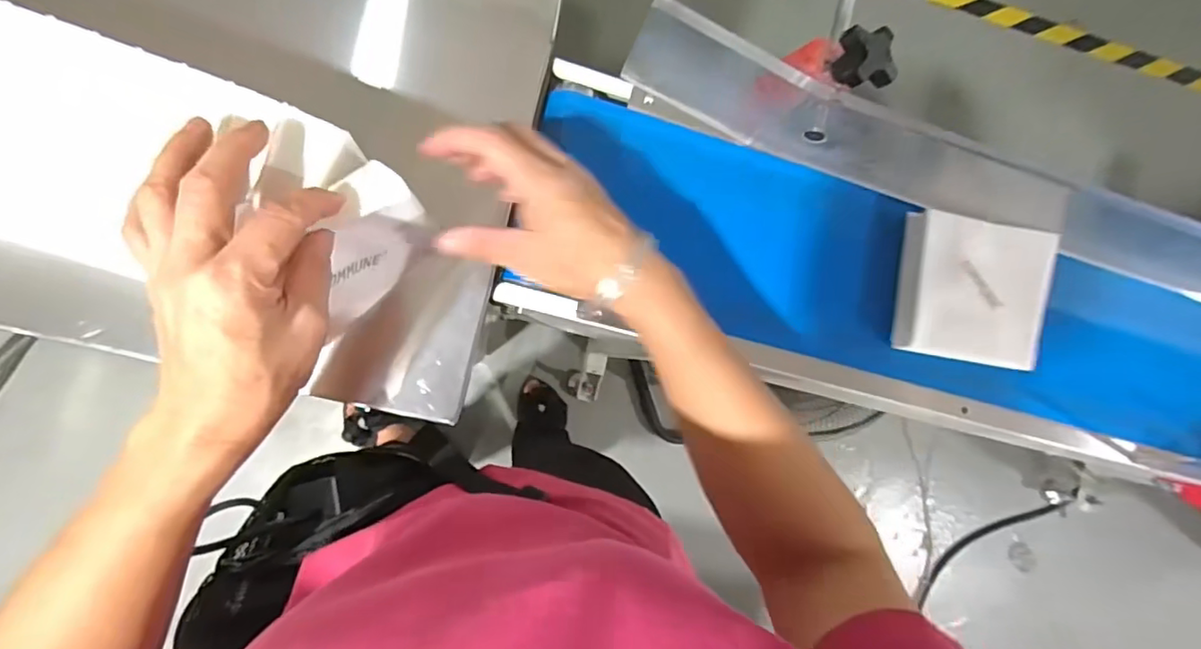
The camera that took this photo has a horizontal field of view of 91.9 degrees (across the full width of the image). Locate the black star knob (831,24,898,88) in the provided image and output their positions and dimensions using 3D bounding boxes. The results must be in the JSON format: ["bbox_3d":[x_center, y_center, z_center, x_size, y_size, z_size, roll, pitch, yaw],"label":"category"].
[{"bbox_3d":[0.187,-0.186,0.410,0.033,0.027,0.039,-6,90,-10],"label":"black star knob"}]

